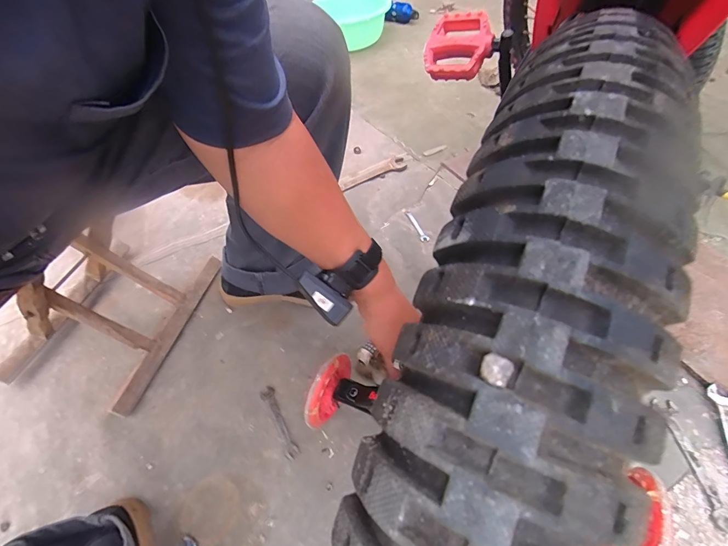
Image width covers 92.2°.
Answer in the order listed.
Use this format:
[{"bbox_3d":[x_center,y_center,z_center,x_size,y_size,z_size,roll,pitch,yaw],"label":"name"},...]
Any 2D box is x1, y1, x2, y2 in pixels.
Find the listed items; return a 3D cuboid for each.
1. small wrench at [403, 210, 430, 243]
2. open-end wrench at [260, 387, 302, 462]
[{"bbox_3d":[0.116,-0.108,0.786,0.017,0.006,0.109,-19,53,-9],"label":"small wrench"},{"bbox_3d":[-0.132,0.230,0.544,0.022,0.008,0.120,-28,55,-16],"label":"open-end wrench"}]

